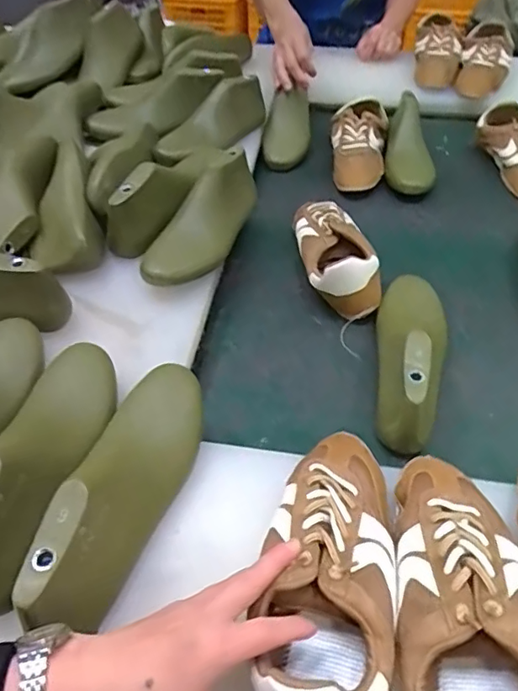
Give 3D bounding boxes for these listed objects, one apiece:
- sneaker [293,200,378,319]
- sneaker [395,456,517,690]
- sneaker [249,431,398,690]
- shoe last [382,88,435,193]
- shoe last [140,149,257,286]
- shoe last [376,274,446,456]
[{"bbox_3d":[0.101,-0.130,0.752,0.084,0.081,0.211,-8,49,-5],"label":"sneaker"},{"bbox_3d":[0.151,0.182,0.389,0.099,0.069,0.240,5,49,6],"label":"sneaker"},{"bbox_3d":[0.056,0.170,0.416,0.093,0.072,0.243,7,42,8],"label":"sneaker"},{"bbox_3d":[0.262,-0.359,0.957,0.080,0.064,0.234,1,61,3],"label":"shoe last"},{"bbox_3d":[-0.075,-0.161,0.709,0.081,0.087,0.232,17,51,16],"label":"shoe last"},{"bbox_3d":[0.175,0.004,0.618,0.088,0.098,0.235,13,50,13],"label":"shoe last"}]

